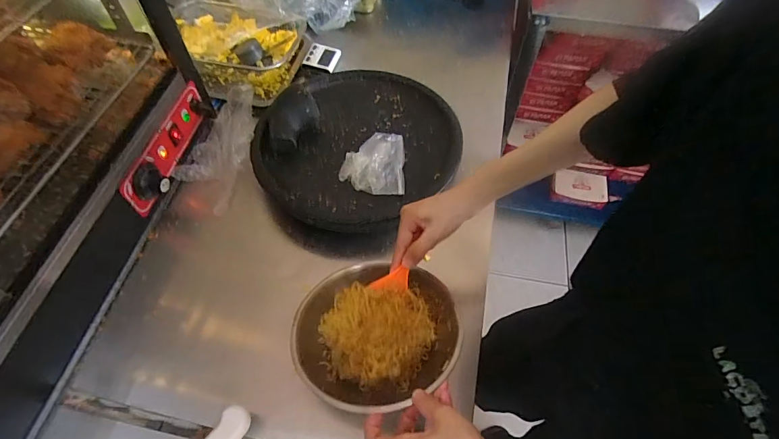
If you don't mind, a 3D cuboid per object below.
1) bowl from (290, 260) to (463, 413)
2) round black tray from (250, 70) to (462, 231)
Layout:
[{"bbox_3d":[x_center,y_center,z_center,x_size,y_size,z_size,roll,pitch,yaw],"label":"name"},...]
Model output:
[{"bbox_3d":[-0.010,0.133,0.472,0.170,0.092,0.175,0,58,0],"label":"bowl"},{"bbox_3d":[-0.046,-0.132,0.670,0.306,0.065,0.330,0,58,0],"label":"round black tray"}]

